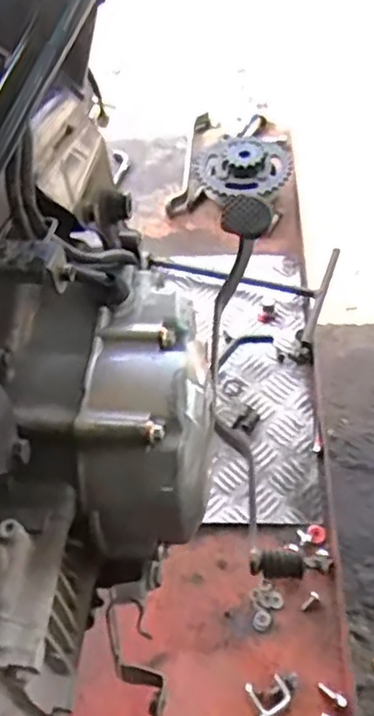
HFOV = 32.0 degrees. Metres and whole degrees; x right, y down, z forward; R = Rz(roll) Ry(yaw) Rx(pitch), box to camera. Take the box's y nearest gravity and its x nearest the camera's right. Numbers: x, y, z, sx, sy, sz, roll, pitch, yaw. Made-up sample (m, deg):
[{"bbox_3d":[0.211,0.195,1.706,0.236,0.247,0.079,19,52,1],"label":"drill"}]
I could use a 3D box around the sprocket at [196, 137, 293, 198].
[{"bbox_3d":[0.085,-0.289,0.972,0.143,0.035,0.135,-6,53,2],"label":"sprocket"}]

